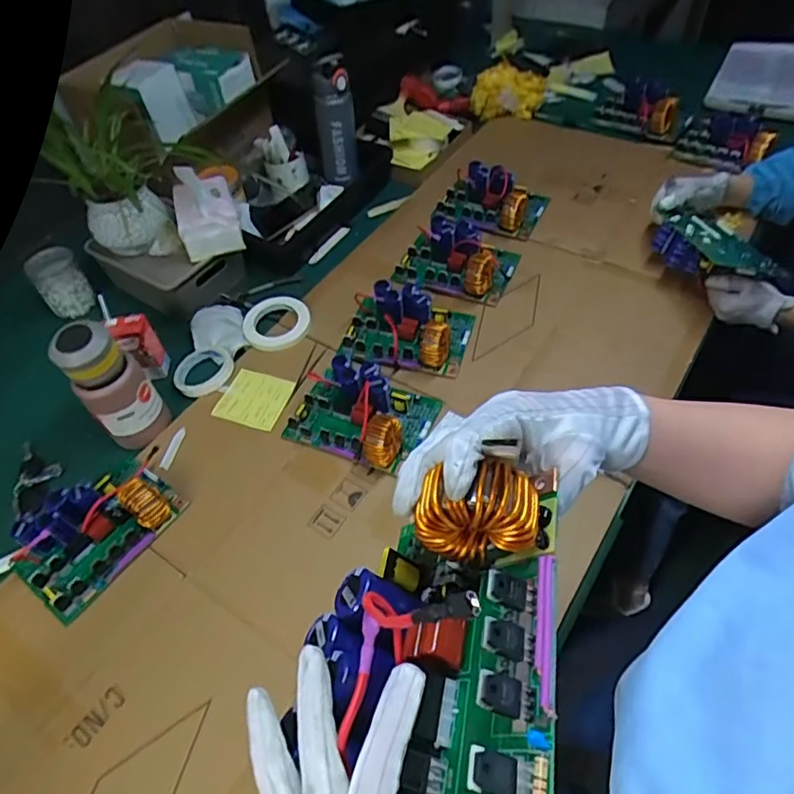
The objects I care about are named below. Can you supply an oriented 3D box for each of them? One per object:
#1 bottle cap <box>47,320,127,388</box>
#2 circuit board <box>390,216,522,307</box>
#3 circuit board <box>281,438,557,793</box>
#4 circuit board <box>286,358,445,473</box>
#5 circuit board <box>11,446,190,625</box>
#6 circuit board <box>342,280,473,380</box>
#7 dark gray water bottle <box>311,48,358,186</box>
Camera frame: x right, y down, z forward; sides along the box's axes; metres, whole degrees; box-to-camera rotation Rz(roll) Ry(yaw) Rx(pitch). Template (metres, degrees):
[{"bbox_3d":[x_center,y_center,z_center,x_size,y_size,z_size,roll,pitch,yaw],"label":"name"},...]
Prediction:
[{"bbox_3d":[-0.399,-0.055,0.738,0.070,0.064,0.070,-3,52,4],"label":"bottle cap"},{"bbox_3d":[0.105,-0.247,0.981,0.191,0.065,0.142,17,56,18],"label":"circuit board"},{"bbox_3d":[0.016,0.126,0.285,0.117,0.084,0.176,7,54,10],"label":"circuit board"},{"bbox_3d":[-0.050,0.016,0.803,0.190,0.058,0.138,18,57,19],"label":"circuit board"},{"bbox_3d":[-0.388,0.160,0.736,0.134,0.058,0.204,30,61,26],"label":"circuit board"},{"bbox_3d":[0.015,-0.115,0.890,0.193,0.056,0.131,7,54,12],"label":"circuit board"},{"bbox_3d":[-0.117,-0.526,1.098,0.078,0.215,0.093,-9,53,-2],"label":"dark gray water bottle"}]

